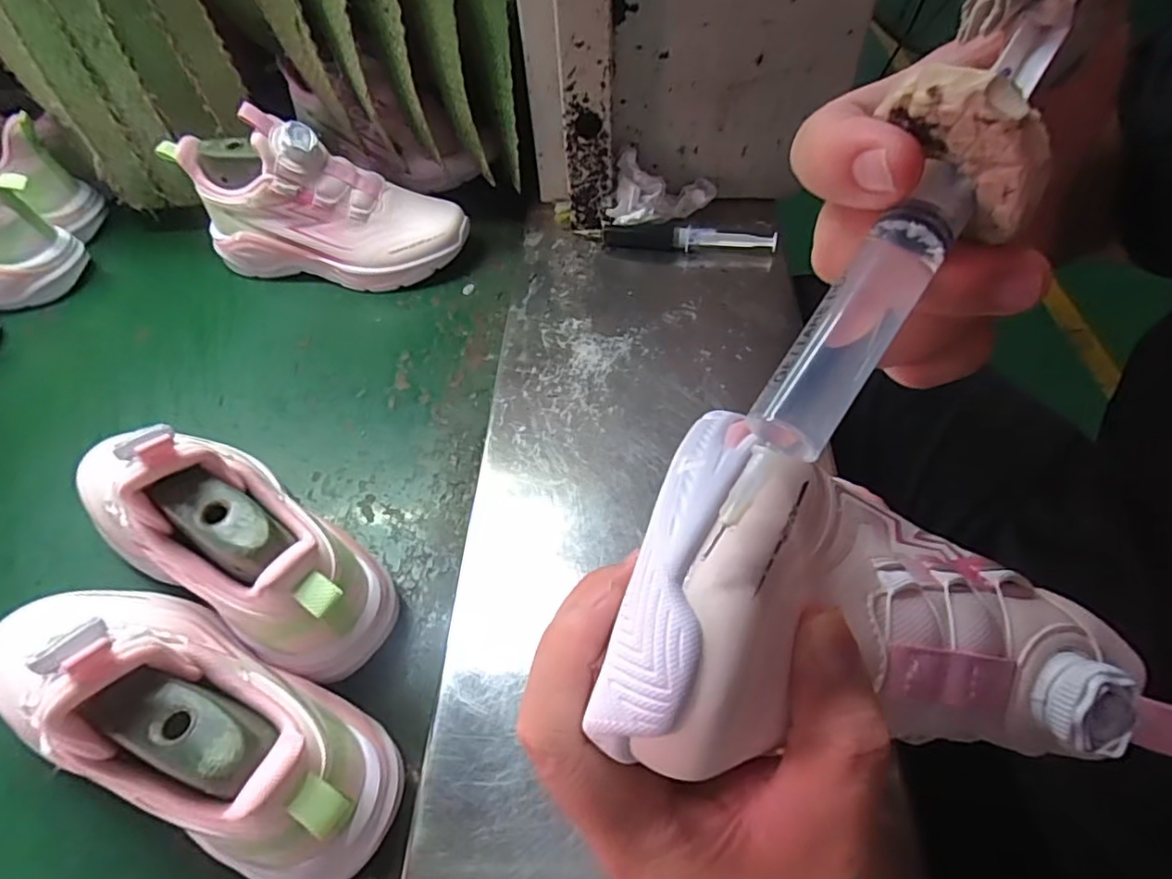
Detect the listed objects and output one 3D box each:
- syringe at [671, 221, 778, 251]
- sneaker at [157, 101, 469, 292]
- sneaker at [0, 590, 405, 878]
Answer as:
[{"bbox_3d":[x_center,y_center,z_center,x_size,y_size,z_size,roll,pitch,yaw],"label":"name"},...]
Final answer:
[{"bbox_3d":[0.121,-0.175,0.542,0.088,0.023,0.010,3,53,8],"label":"syringe"},{"bbox_3d":[-0.238,-0.216,0.561,0.237,0.136,0.072,8,54,8],"label":"sneaker"},{"bbox_3d":[-0.215,0.125,0.305,0.253,0.137,0.080,19,56,16],"label":"sneaker"}]

